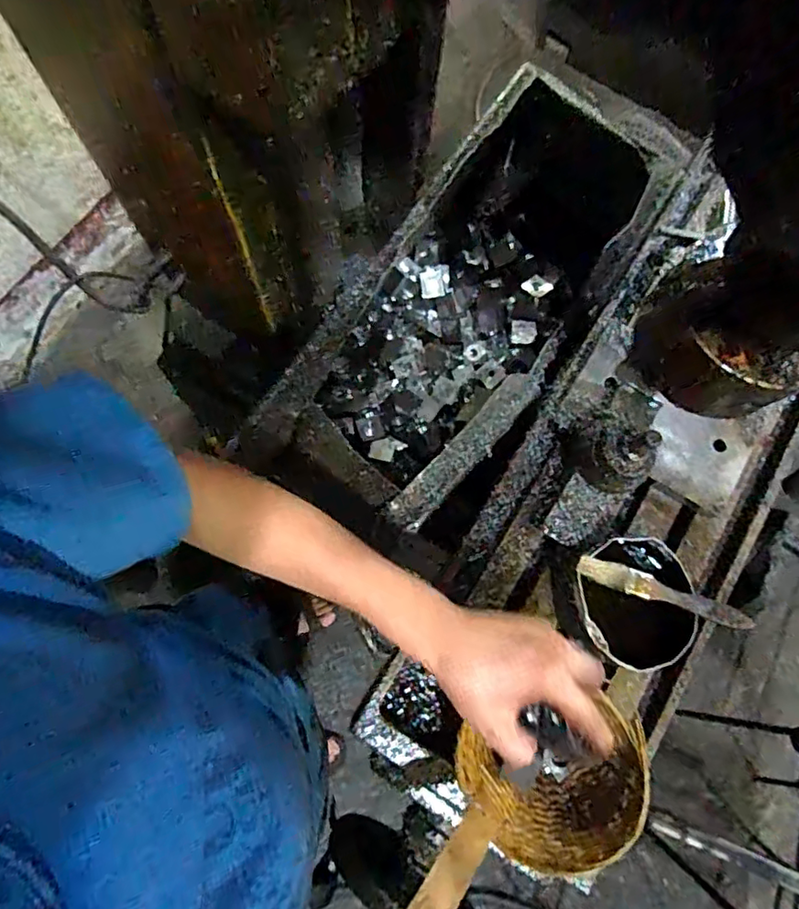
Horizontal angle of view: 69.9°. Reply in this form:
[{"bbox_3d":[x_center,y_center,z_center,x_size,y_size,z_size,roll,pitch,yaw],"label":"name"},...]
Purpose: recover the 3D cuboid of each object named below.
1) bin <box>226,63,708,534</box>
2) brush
[{"bbox_3d":[0.084,-0.146,0.639,0.230,0.167,0.508,33,77,4],"label":"bin"},{"bbox_3d":[0.221,0.117,0.480,0.145,0.012,0.021,20,76,0],"label":"brush"}]

